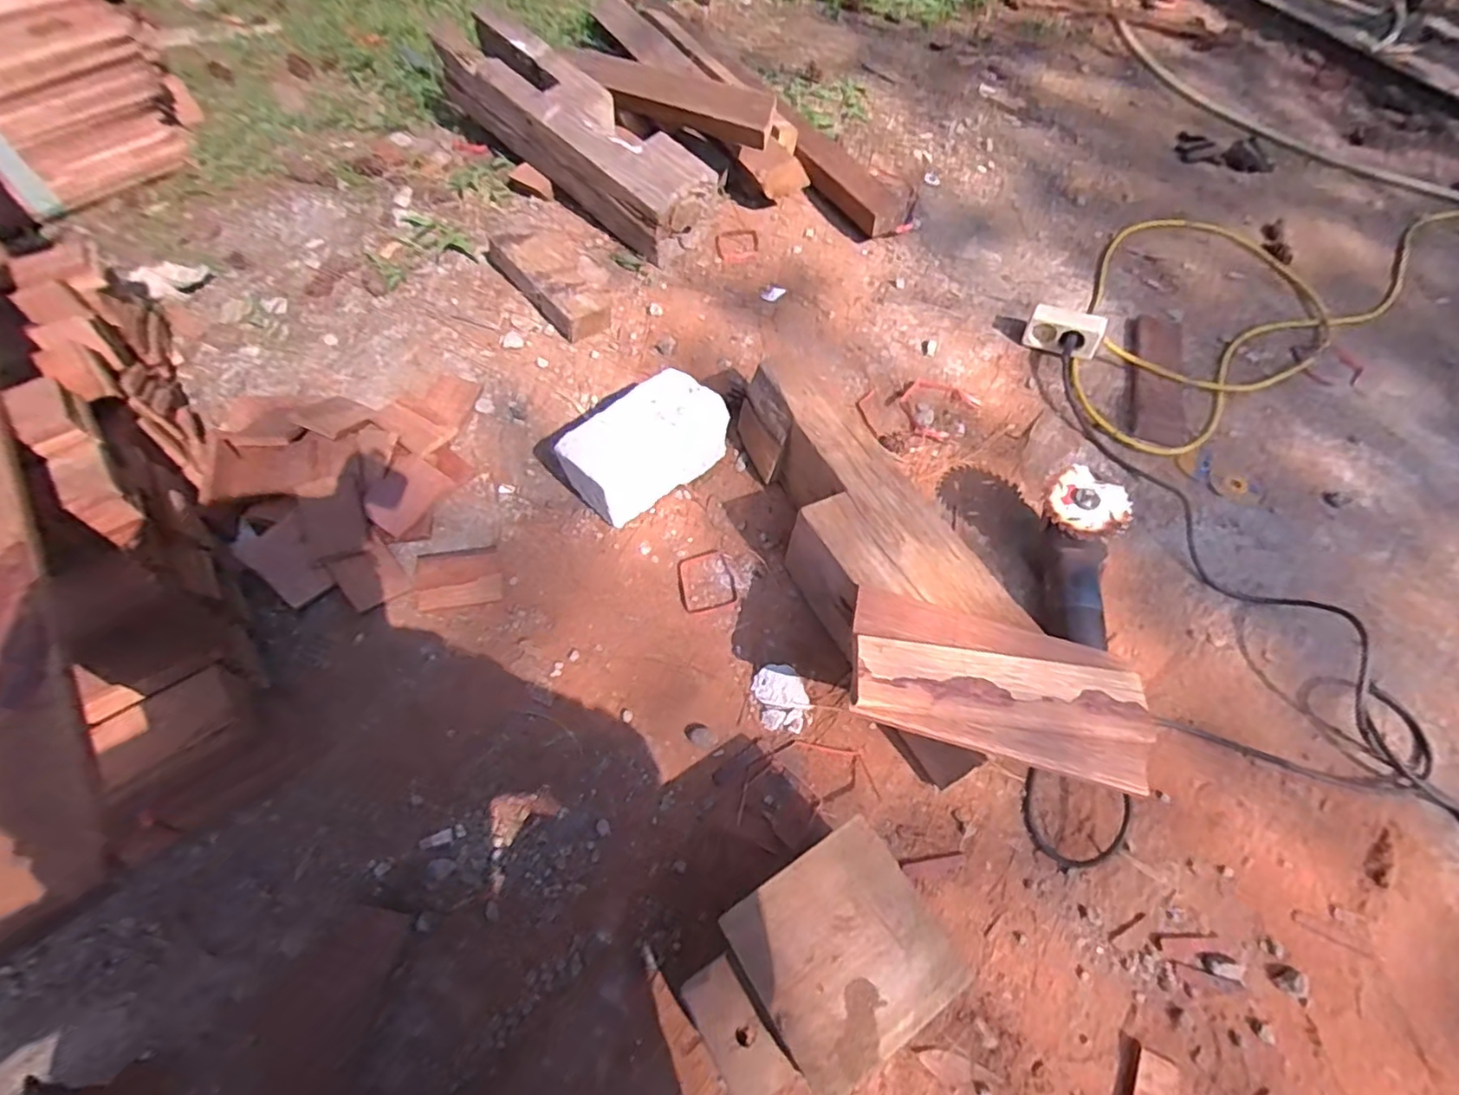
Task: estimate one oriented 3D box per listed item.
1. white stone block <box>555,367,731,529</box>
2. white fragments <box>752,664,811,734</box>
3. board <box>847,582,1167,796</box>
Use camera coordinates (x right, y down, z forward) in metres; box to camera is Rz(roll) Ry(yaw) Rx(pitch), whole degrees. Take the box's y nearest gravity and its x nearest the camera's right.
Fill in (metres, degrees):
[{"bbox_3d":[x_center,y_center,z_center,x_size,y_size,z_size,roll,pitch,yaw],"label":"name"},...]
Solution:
[{"bbox_3d":[-0.103,-0.130,0.809,0.206,0.091,0.109,-36,68,-19],"label":"white stone block"},{"bbox_3d":[0.058,0.166,0.705,0.054,0.014,0.075,-13,60,-11],"label":"white fragments"},{"bbox_3d":[0.244,0.119,0.580,0.263,0.032,0.129,15,62,4],"label":"board"}]

